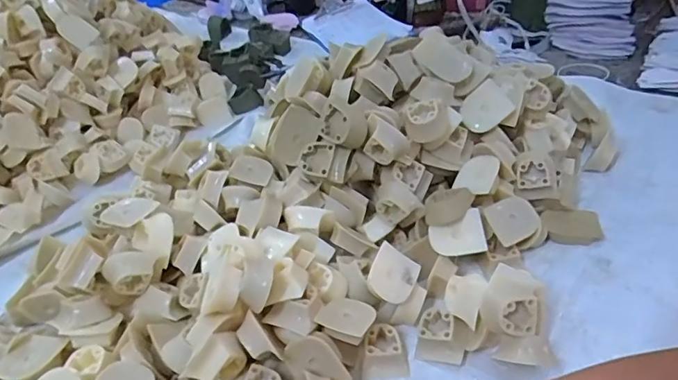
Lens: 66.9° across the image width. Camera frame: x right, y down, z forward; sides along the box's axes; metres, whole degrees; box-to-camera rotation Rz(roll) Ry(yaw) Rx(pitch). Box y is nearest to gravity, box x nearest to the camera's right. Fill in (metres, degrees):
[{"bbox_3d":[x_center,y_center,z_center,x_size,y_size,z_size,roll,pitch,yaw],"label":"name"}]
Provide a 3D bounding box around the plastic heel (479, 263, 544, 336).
[{"bbox_3d":[0.138,0.087,0.407,0.042,0.037,0.050,6,84,22],"label":"plastic heel"}]

